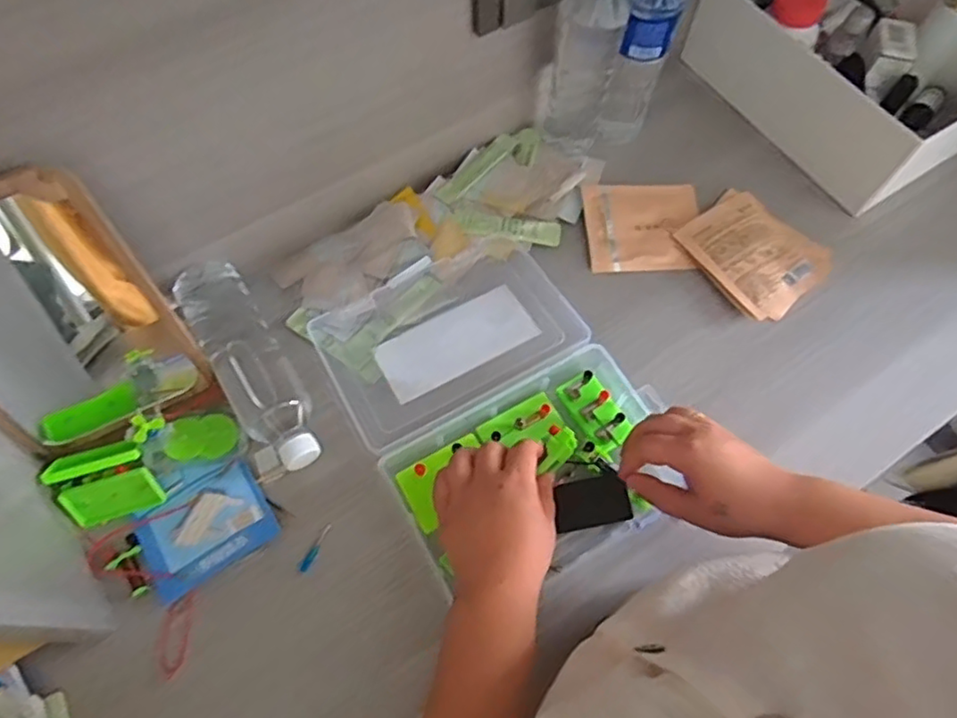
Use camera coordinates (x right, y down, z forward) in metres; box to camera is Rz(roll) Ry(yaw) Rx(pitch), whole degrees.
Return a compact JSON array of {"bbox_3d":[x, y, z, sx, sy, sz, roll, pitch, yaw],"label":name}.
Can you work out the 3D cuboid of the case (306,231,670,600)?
[{"bbox_3d":[0.009,0.036,0.576,0.228,0.061,0.309,-29,74,-12],"label":"case"}]

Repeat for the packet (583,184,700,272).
[{"bbox_3d":[0.177,-0.144,0.678,0.120,0.008,0.108,-1,70,-3],"label":"packet"}]

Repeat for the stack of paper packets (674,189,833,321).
[{"bbox_3d":[0.284,-0.112,0.658,0.113,0.017,0.132,-38,76,-14],"label":"stack of paper packets"}]

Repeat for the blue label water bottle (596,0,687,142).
[{"bbox_3d":[0.162,-0.316,0.637,0.060,0.222,0.056,19,68,6],"label":"blue label water bottle"}]

